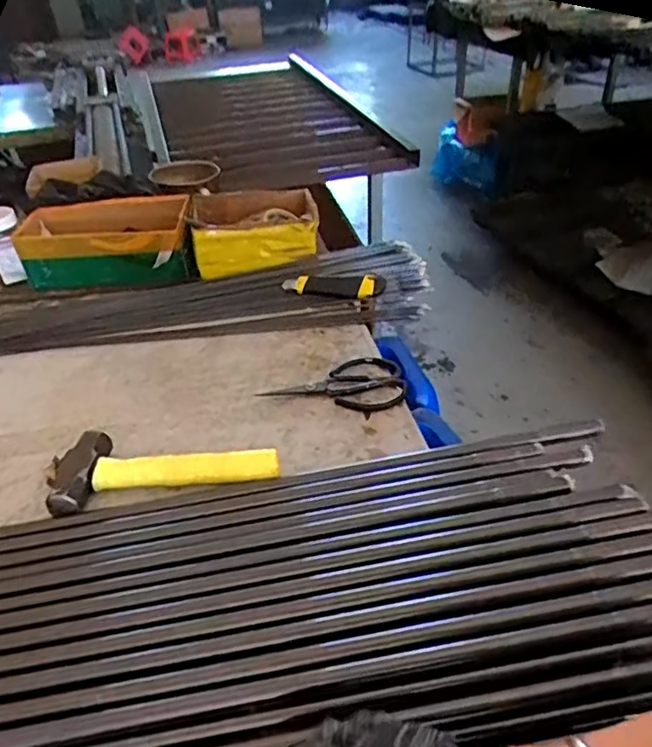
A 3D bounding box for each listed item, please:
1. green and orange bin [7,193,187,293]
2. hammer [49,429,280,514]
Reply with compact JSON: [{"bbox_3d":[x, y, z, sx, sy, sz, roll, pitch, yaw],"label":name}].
[{"bbox_3d":[-0.361,-0.212,1.010,0.271,0.125,0.119,-1,38,4],"label":"green and orange bin"},{"bbox_3d":[-0.177,0.098,0.664,0.238,0.042,0.086,-9,38,-7],"label":"hammer"}]

